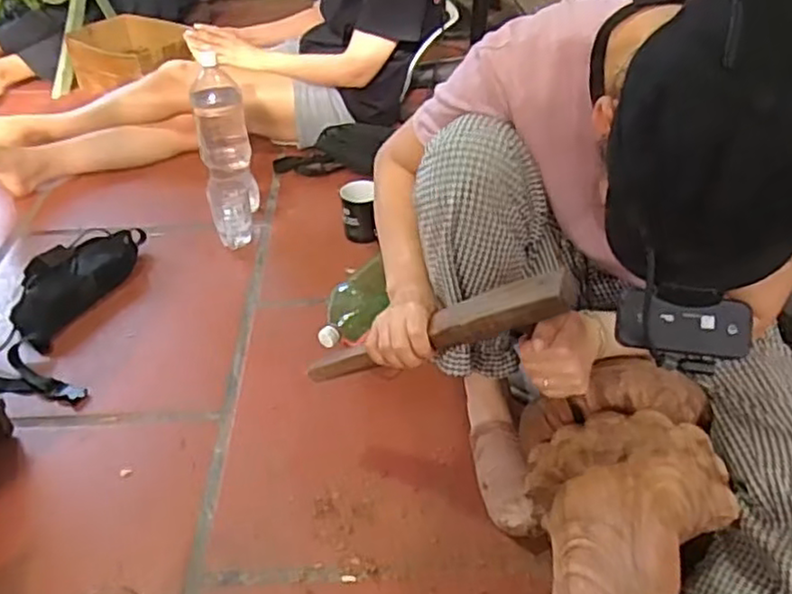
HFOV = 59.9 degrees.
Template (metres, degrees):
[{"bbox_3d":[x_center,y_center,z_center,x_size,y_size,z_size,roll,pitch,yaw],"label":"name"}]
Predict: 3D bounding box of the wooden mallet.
[{"bbox_3d":[0.035,0.042,0.771,0.375,0.027,0.050,-22,31,38],"label":"wooden mallet"}]

